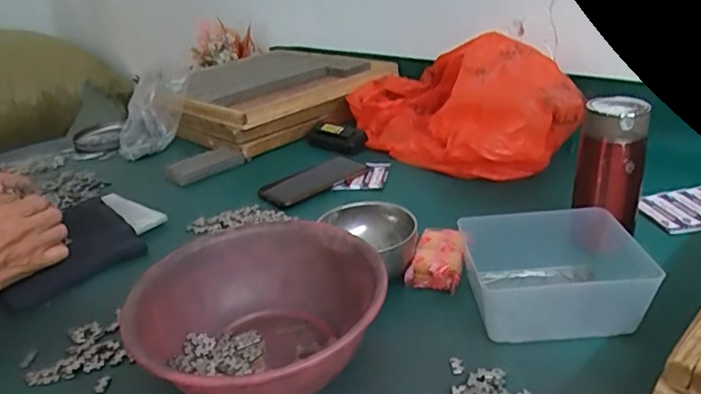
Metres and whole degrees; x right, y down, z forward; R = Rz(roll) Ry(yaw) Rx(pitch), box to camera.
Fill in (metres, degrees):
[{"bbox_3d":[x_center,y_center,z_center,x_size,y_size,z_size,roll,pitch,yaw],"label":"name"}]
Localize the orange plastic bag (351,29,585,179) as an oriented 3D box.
[{"bbox_3d":[0.163,-0.161,0.895,0.221,0.163,0.404,-20,29,-28],"label":"orange plastic bag"}]

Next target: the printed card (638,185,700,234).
[{"bbox_3d":[0.413,0.014,0.666,0.113,0.005,0.091,-9,28,-9],"label":"printed card"}]

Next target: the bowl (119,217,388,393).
[{"bbox_3d":[-0.077,0.111,0.478,0.205,0.082,0.214,-5,26,2],"label":"bowl"}]

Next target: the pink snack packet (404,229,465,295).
[{"bbox_3d":[0.096,0.068,0.585,0.053,0.035,0.077,6,28,23],"label":"pink snack packet"}]

